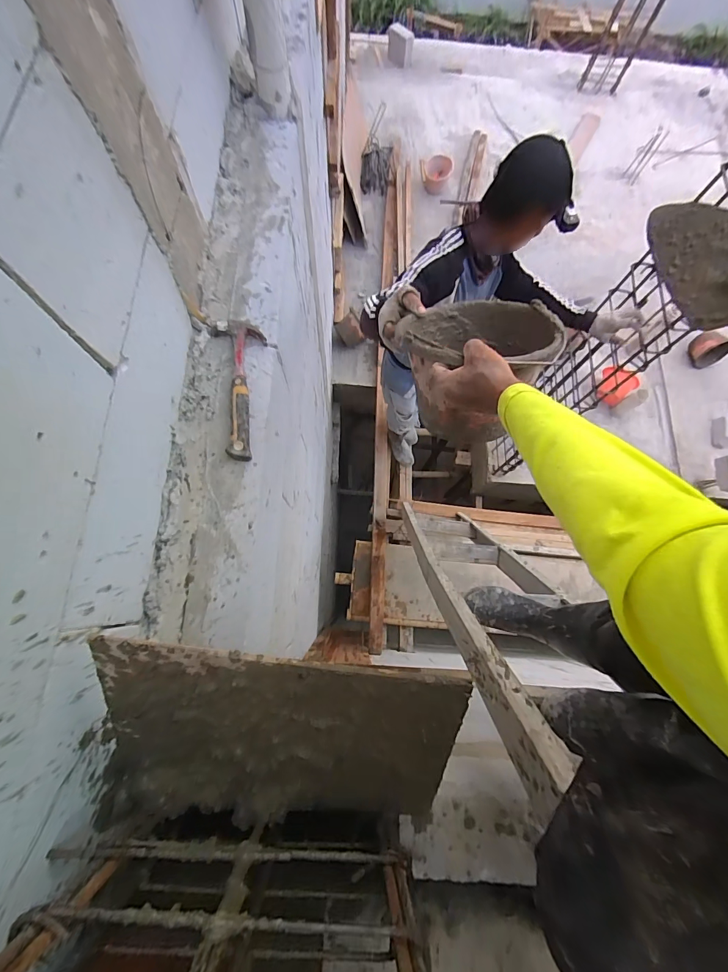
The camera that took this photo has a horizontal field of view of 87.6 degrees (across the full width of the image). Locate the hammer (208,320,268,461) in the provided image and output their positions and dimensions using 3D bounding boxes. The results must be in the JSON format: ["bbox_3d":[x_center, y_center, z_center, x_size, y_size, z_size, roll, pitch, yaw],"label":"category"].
[{"bbox_3d":[-0.217,-0.178,0.686,0.092,0.028,0.273,-9,74,-5],"label":"hammer"}]

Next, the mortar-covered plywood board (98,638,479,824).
[{"bbox_3d":[-0.110,0.307,0.451,0.411,0.023,0.283,7,114,-1],"label":"mortar-covered plywood board"}]

